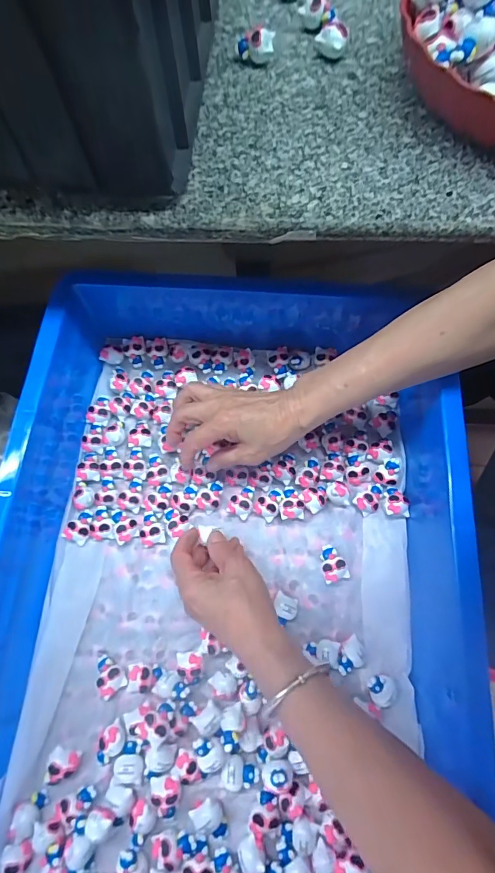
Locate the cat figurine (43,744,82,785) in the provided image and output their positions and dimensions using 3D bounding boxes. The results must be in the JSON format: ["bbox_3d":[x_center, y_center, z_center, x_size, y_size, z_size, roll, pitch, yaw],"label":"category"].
[{"bbox_3d":[-0.165,0.291,0.366,0.025,0.020,0.023,0,70,1],"label":"cat figurine"}]

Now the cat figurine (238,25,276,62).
[{"bbox_3d":[0.008,-0.342,0.357,0.030,0.018,0.022,11,71,5],"label":"cat figurine"}]

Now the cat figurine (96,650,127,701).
[{"bbox_3d":[-0.134,0.225,0.394,0.027,0.017,0.040,-33,73,-10],"label":"cat figurine"}]

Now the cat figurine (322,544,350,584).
[{"bbox_3d":[0.086,0.127,0.417,0.025,0.015,0.035,-14,71,-4],"label":"cat figurine"}]

